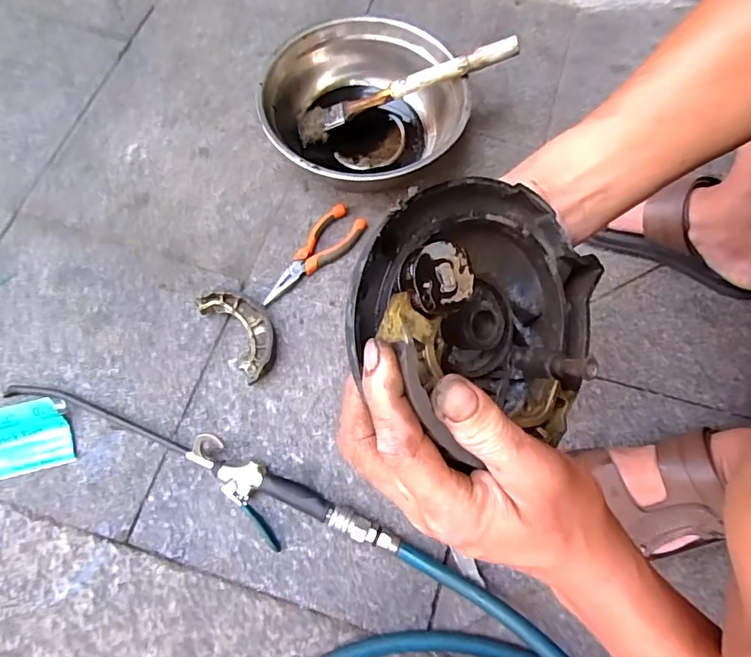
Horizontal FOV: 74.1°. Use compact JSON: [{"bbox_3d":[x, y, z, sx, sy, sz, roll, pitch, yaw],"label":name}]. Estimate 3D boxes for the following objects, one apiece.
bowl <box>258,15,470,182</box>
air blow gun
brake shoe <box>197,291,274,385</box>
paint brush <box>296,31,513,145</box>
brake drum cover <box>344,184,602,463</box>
[{"bbox_3d":[-0.020,-0.271,0.619,0.235,0.087,0.238,1,70,-2],"label":"bowl"},{"bbox_3d":[-0.182,0.133,0.496,0.419,0.028,0.060,25,72,7],"label":"air blow gun"},{"bbox_3d":[-0.145,0.001,0.553,0.055,0.024,0.115,-36,75,-13],"label":"brake shoe"},{"bbox_3d":[0.032,-0.298,0.617,0.282,0.019,0.046,-15,70,16],"label":"paint brush"},{"bbox_3d":[0.061,-0.009,0.258,0.145,0.050,0.151,47,72,-21],"label":"brake drum cover"}]

